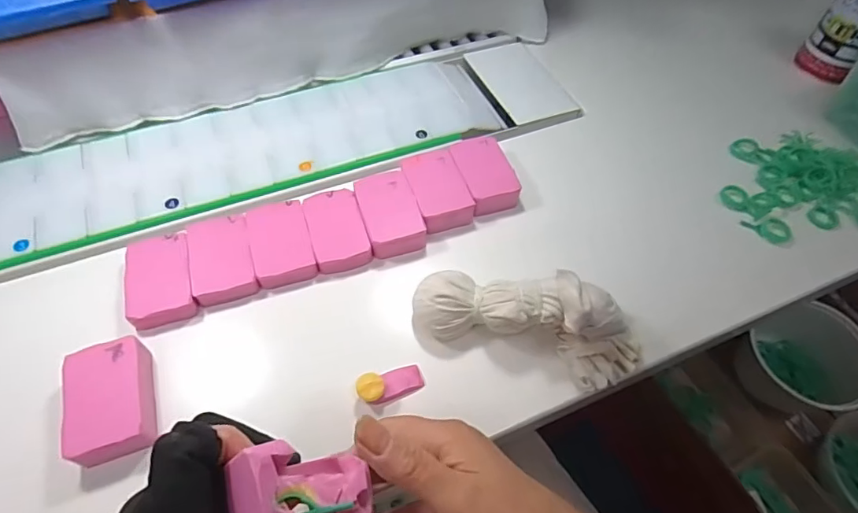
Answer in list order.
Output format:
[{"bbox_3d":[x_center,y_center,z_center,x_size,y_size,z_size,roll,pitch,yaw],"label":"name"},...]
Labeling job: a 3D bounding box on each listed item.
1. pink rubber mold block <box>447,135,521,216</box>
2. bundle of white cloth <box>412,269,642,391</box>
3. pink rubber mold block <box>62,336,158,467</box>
[{"bbox_3d":[0.050,-0.073,0.450,0.047,0.024,0.073,-16,58,-13],"label":"pink rubber mold block"},{"bbox_3d":[0.070,0.041,0.356,0.161,0.056,0.061,16,57,8],"label":"bundle of white cloth"},{"bbox_3d":[-0.206,0.095,0.323,0.048,0.024,0.076,-17,58,-13],"label":"pink rubber mold block"}]

